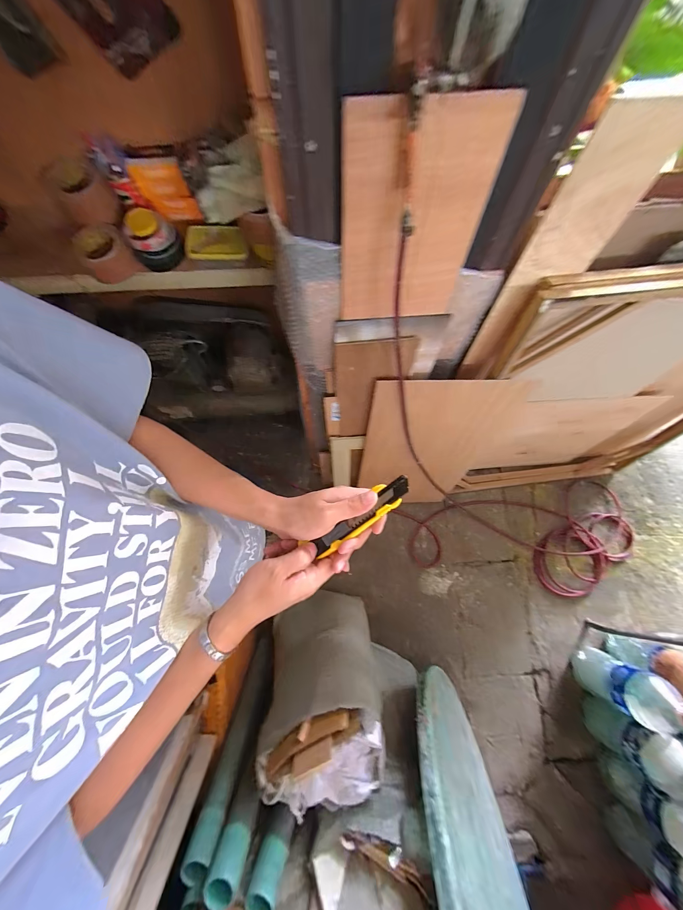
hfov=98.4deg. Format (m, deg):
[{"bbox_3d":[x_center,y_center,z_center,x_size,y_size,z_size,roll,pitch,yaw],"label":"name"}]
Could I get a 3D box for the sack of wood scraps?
[{"bbox_3d":[-0.062,0.698,0.919,0.350,0.570,0.316,-10,79,-3],"label":"sack of wood scraps"}]

